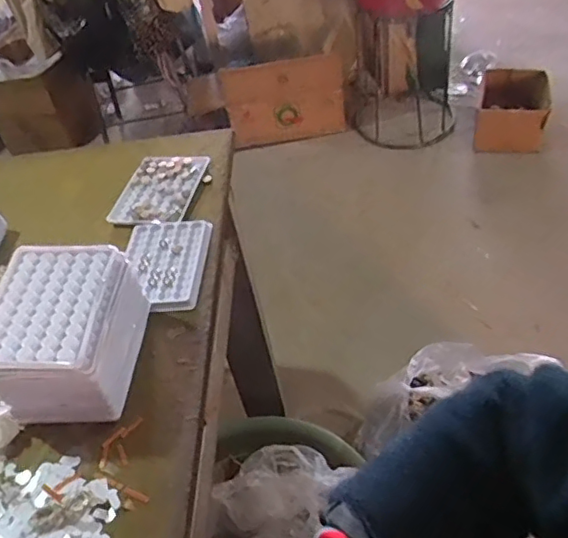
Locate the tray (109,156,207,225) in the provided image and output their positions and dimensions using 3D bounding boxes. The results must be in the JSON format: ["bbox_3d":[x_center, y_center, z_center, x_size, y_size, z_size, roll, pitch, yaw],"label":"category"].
[{"bbox_3d":[-0.153,-0.097,0.708,0.095,0.009,0.121,1,45,14],"label":"tray"}]

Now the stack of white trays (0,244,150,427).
[{"bbox_3d":[-0.186,0.055,0.508,0.105,0.086,0.134,-5,46,8],"label":"stack of white trays"}]

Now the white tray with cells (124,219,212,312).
[{"bbox_3d":[-0.128,-0.006,0.616,0.091,0.013,0.127,-4,44,6],"label":"white tray with cells"}]

